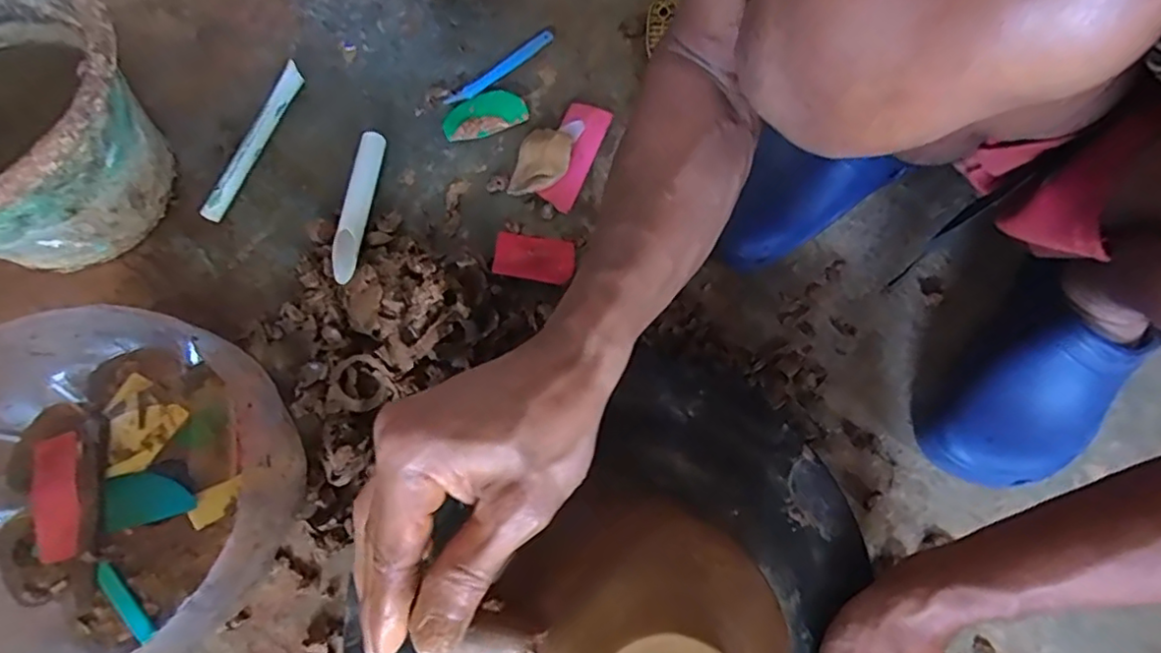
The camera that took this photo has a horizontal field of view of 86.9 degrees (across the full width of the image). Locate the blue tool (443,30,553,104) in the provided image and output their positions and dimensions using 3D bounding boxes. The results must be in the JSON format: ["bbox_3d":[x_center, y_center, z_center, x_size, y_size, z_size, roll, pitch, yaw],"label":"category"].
[{"bbox_3d":[-0.079,-0.260,0.616,0.133,0.010,0.014,-41,77,-12],"label":"blue tool"}]

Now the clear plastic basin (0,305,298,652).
[{"bbox_3d":[-0.335,0.116,0.449,0.250,0.128,0.237,0,72,-1],"label":"clear plastic basin"}]

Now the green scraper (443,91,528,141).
[{"bbox_3d":[-0.095,-0.209,0.603,0.082,0.007,0.042,-24,74,-8],"label":"green scraper"}]

